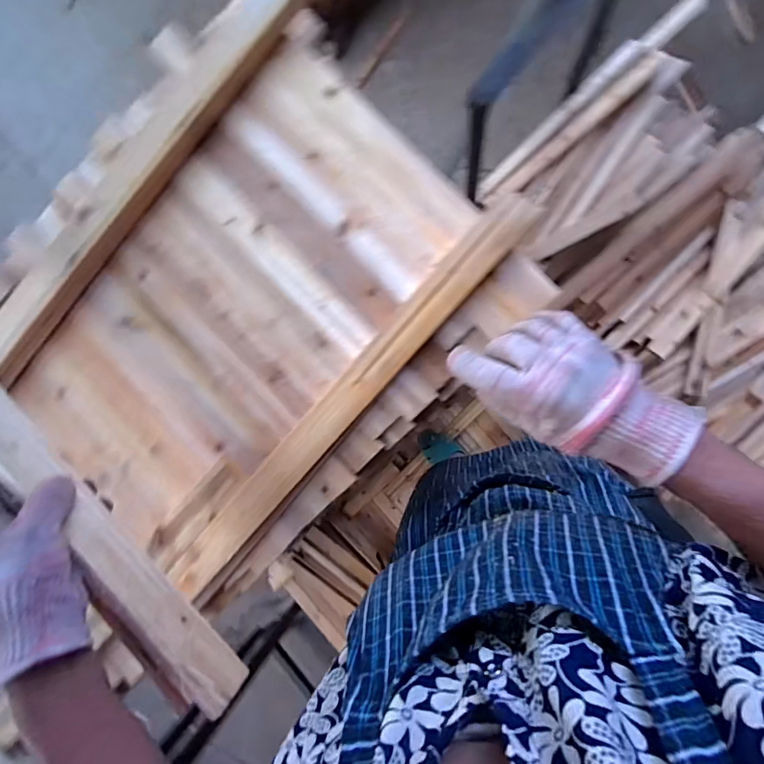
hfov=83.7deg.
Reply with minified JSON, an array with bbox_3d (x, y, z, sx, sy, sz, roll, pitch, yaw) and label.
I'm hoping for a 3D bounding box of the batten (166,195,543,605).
[{"bbox_3d":[-0.038,0.023,0.456,0.053,0.032,0.535,42,95,5],"label":"batten"}]

